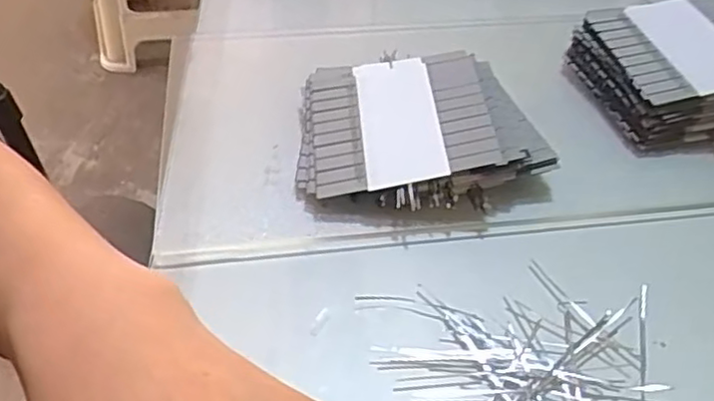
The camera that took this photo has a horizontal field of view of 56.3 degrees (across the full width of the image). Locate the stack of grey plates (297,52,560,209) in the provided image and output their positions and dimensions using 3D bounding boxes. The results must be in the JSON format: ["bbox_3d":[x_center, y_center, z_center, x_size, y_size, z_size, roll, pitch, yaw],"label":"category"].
[{"bbox_3d":[0.029,-0.033,0.309,0.107,0.022,0.088,0,43,-2],"label":"stack of grey plates"}]

